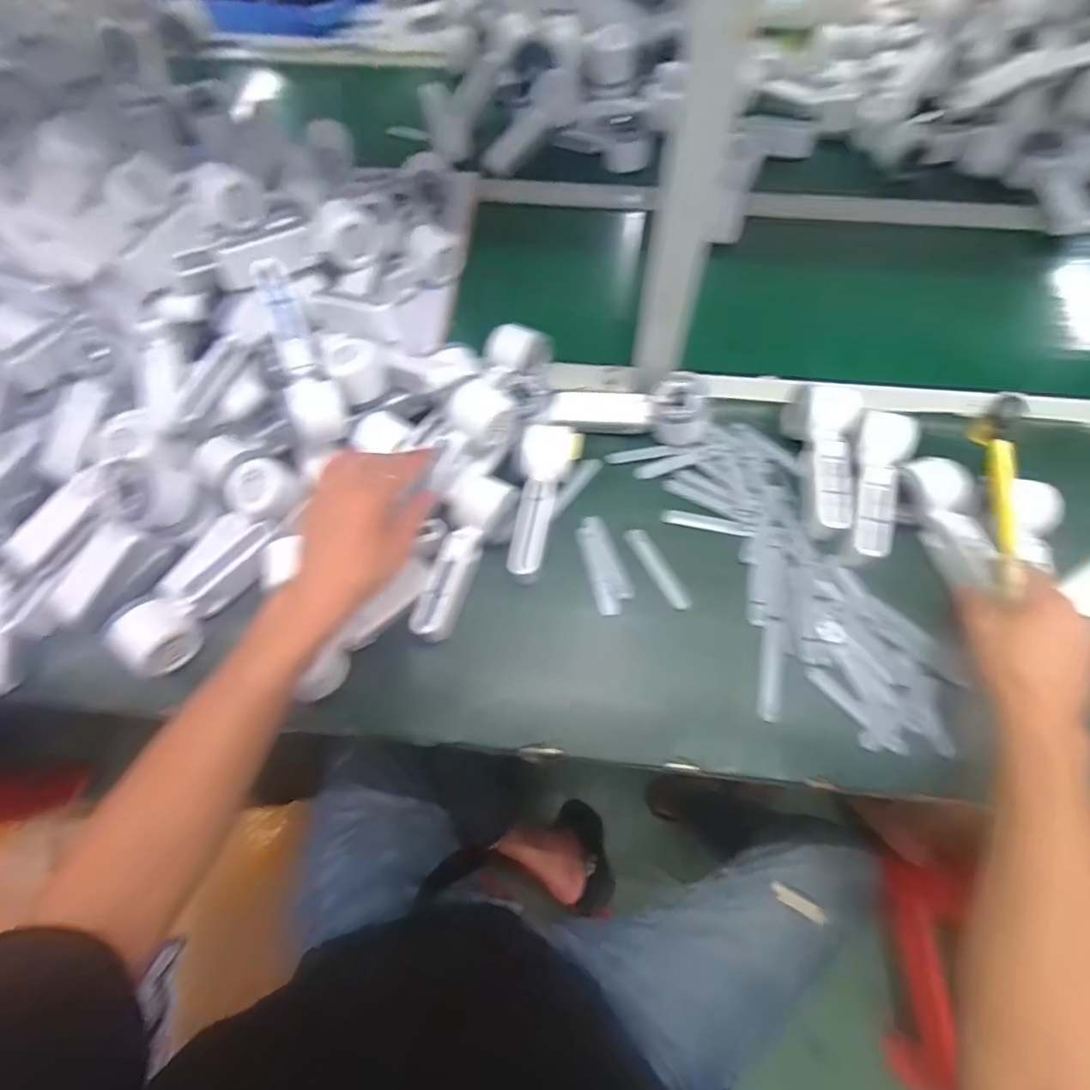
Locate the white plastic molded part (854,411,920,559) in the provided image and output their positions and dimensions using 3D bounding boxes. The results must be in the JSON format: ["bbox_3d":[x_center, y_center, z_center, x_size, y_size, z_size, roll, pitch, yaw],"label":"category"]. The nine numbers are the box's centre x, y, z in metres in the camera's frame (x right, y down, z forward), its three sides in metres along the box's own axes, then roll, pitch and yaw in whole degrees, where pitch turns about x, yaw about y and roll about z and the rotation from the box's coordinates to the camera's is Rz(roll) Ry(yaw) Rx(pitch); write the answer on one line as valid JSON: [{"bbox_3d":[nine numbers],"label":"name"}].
[{"bbox_3d":[0.323,-0.056,0.555,0.054,0.053,0.154,18,67,10],"label":"white plastic molded part"}]

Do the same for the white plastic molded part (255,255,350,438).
[{"bbox_3d":[-0.238,-0.180,0.536,0.050,0.045,0.165,-16,103,-6],"label":"white plastic molded part"}]

